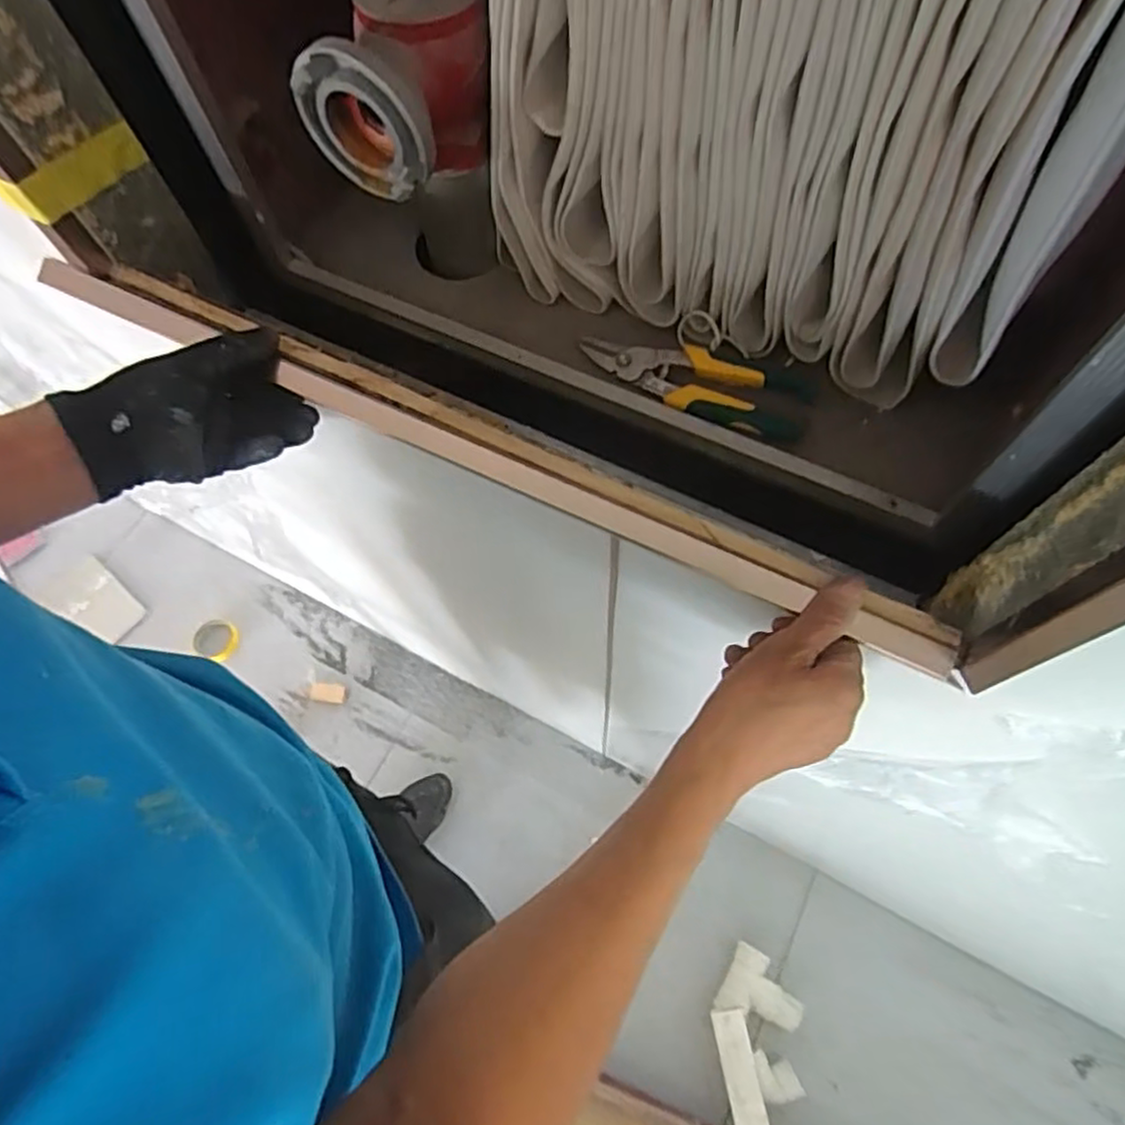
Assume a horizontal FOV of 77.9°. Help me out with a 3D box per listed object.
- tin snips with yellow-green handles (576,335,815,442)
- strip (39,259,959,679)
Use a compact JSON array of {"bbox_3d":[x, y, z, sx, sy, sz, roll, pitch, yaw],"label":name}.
[{"bbox_3d":[0.111,-0.153,0.602,0.198,0.025,0.070,14,68,9],"label":"tin snips with yellow-green handles"},{"bbox_3d":[-0.069,-0.082,0.462,0.656,0.023,0.037,25,70,11],"label":"strip"}]

